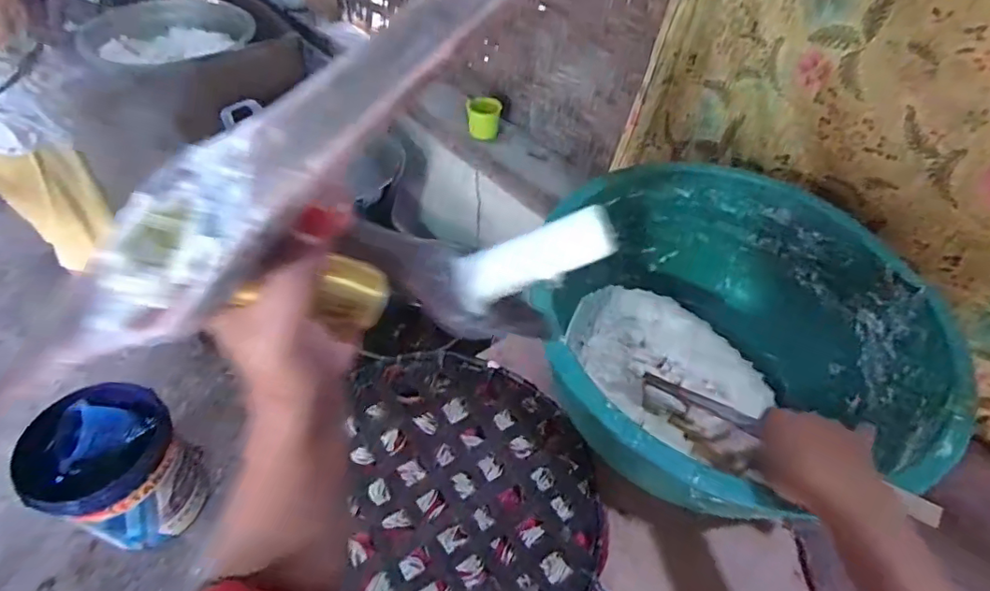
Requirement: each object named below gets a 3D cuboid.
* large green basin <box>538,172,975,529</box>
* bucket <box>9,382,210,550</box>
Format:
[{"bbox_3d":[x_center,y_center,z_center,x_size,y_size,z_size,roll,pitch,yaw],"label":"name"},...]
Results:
[{"bbox_3d":[0.269,0.066,0.655,0.409,0.208,0.426,1,49,-2],"label":"large green basin"},{"bbox_3d":[-0.918,0.438,1.350,0.284,0.357,0.284,1,49,-2],"label":"bucket"}]

